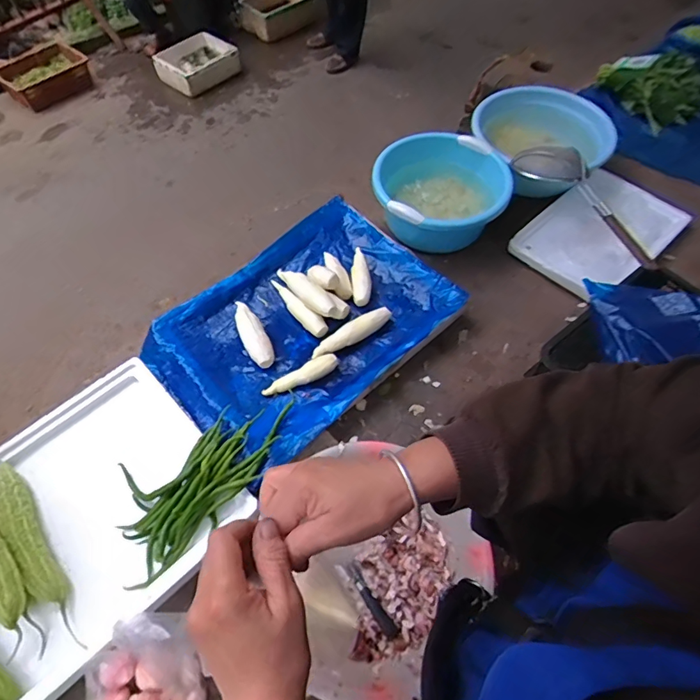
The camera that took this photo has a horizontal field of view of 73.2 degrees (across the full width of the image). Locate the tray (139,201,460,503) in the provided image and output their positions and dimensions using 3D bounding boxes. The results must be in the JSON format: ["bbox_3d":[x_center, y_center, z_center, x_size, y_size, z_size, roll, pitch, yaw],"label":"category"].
[{"bbox_3d":[-0.103,-0.071,1.087,0.652,0.073,0.461,-39,66,-20],"label":"tray"}]

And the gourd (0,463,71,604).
[{"bbox_3d":[-0.584,0.324,0.846,0.056,0.055,0.292,-30,63,-16],"label":"gourd"}]

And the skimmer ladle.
[{"bbox_3d":[0.621,-0.380,1.220,0.153,0.088,0.460,-37,69,-6],"label":"skimmer ladle"}]

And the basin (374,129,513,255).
[{"bbox_3d":[0.231,-0.414,1.254,0.341,0.166,0.329,0,59,0],"label":"basin"}]

